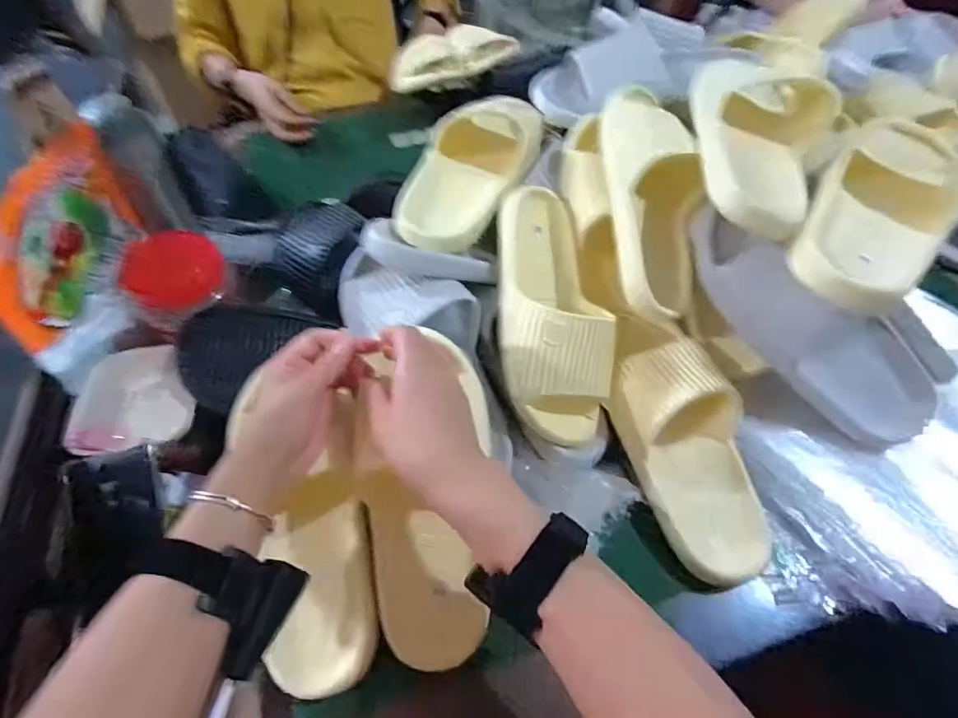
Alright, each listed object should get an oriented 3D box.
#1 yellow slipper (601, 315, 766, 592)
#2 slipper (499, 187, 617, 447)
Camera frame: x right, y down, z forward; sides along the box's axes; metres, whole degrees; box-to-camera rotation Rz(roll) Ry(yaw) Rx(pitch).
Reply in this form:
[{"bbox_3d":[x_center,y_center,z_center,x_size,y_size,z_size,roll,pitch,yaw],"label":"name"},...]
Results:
[{"bbox_3d":[0.192,0.081,0.442,0.097,0.064,0.221,-13,77,-9],"label":"yellow slipper"},{"bbox_3d":[0.068,-0.046,0.462,0.102,0.064,0.250,-7,81,-5],"label":"slipper"}]

